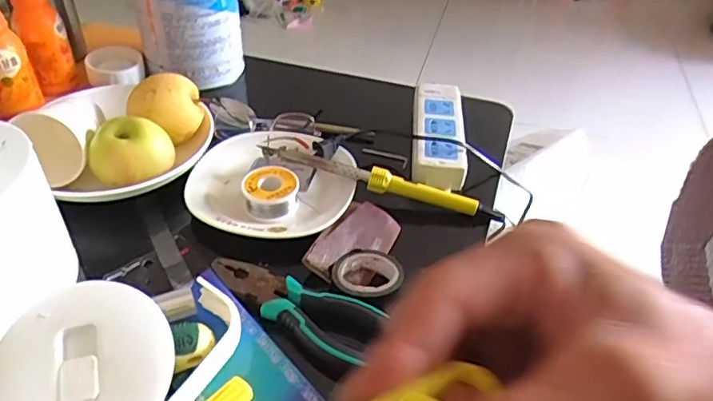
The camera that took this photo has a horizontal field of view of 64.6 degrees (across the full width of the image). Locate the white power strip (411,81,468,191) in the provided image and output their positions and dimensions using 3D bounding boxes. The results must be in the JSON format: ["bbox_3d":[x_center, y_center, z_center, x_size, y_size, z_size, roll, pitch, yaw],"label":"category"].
[{"bbox_3d":[0.096,-0.078,0.650,0.062,0.038,0.175,5,40,2],"label":"white power strip"}]

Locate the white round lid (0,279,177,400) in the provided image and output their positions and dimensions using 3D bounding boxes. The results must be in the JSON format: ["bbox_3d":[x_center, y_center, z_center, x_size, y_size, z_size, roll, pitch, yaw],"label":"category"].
[{"bbox_3d":[-0.184,0.113,0.378,0.113,0.008,0.115,1,64,-2],"label":"white round lid"}]

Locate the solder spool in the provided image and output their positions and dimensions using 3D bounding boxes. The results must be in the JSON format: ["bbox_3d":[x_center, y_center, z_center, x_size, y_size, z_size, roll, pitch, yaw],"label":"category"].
[{"bbox_3d":[-0.084,-0.010,0.551,0.052,0.024,0.047,-9,42,-15],"label":"solder spool"}]

